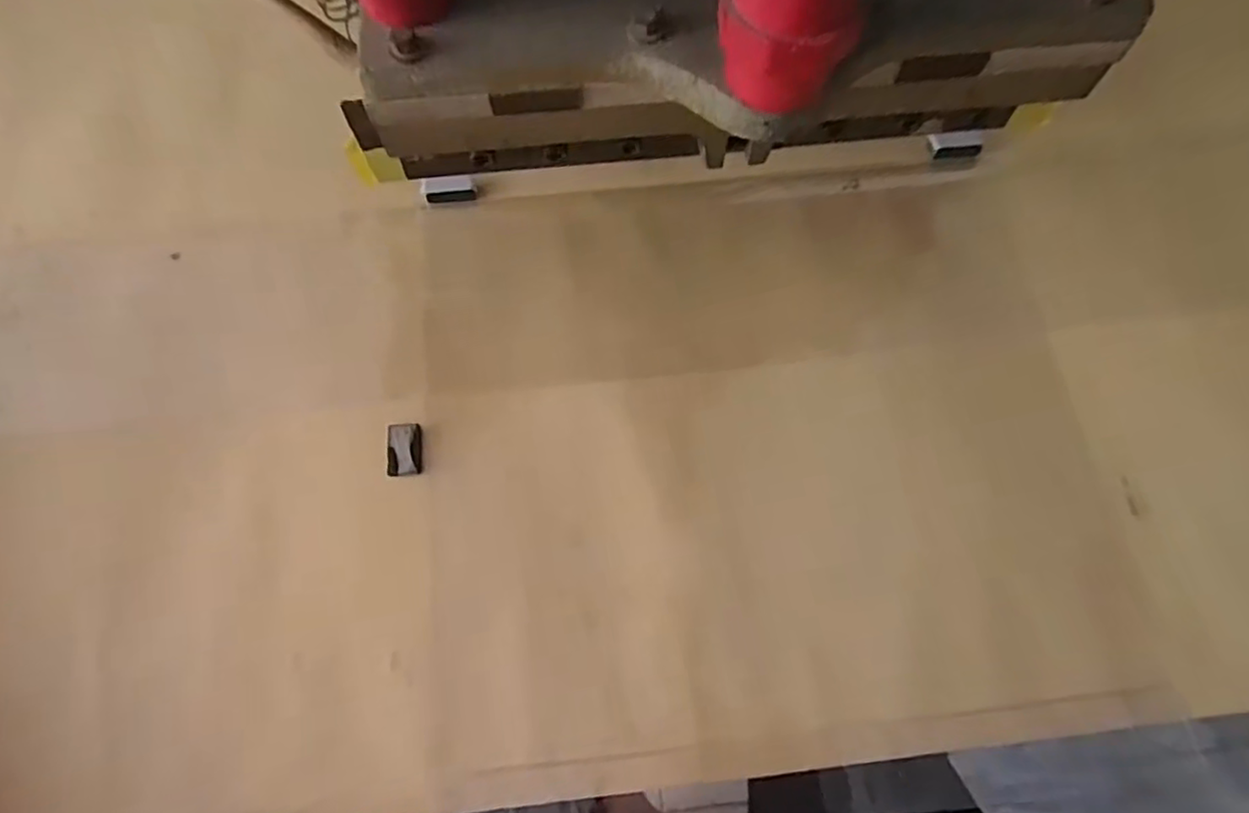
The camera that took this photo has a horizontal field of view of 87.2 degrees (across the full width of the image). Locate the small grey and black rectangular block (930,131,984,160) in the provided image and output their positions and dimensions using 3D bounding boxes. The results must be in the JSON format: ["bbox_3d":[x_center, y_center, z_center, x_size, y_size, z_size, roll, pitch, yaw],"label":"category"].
[{"bbox_3d":[0.168,-0.133,0.333,0.026,0.009,0.007,-3,70,-1],"label":"small grey and black rectangular block"}]

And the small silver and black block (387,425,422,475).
[{"bbox_3d":[-0.094,0.018,0.280,0.015,0.005,0.023,-5,70,-2],"label":"small silver and black block"}]

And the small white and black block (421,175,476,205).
[{"bbox_3d":[-0.087,-0.108,0.325,0.026,0.011,0.008,-10,70,-4],"label":"small white and black block"}]

